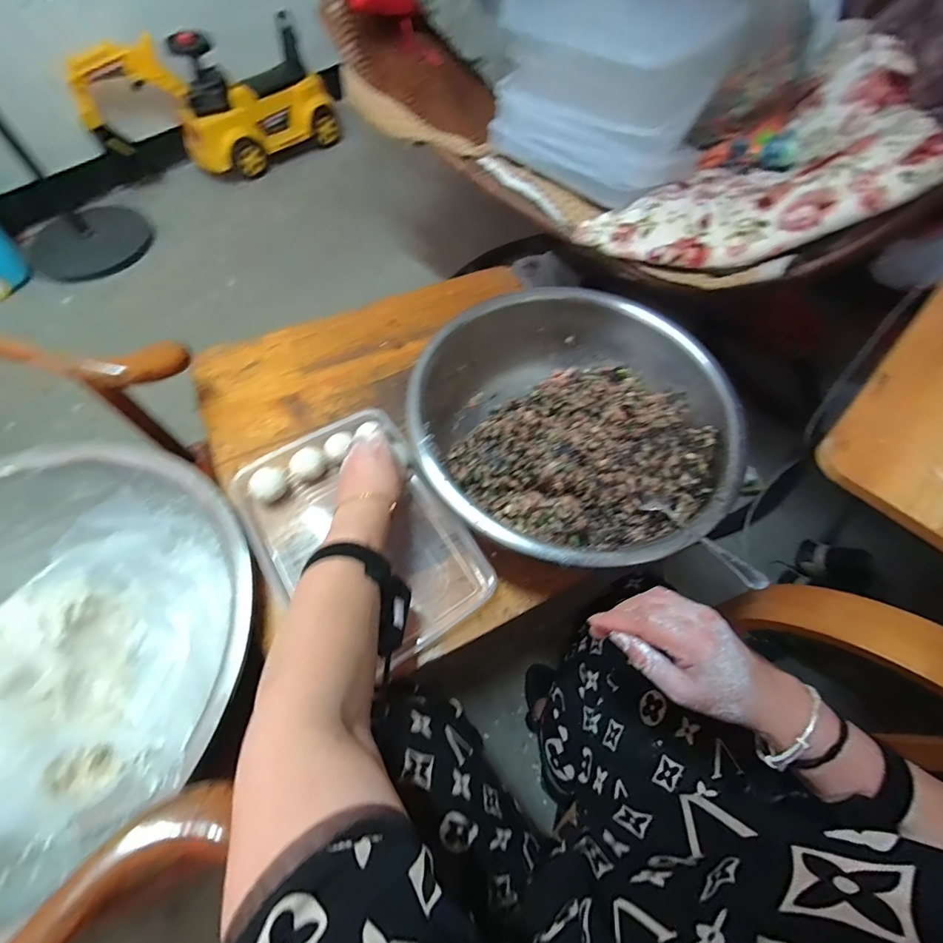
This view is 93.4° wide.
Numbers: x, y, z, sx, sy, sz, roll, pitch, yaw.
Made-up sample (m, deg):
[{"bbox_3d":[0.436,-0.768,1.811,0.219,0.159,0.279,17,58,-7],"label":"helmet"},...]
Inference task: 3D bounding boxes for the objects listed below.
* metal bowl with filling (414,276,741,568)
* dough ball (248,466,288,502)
[{"bbox_3d":[0.126,-0.048,0.564,0.373,0.125,0.357,0,61,-1],"label":"metal bowl with filling"},{"bbox_3d":[-0.259,0.020,0.572,0.042,0.037,0.034,-34,67,-18],"label":"dough ball"}]

